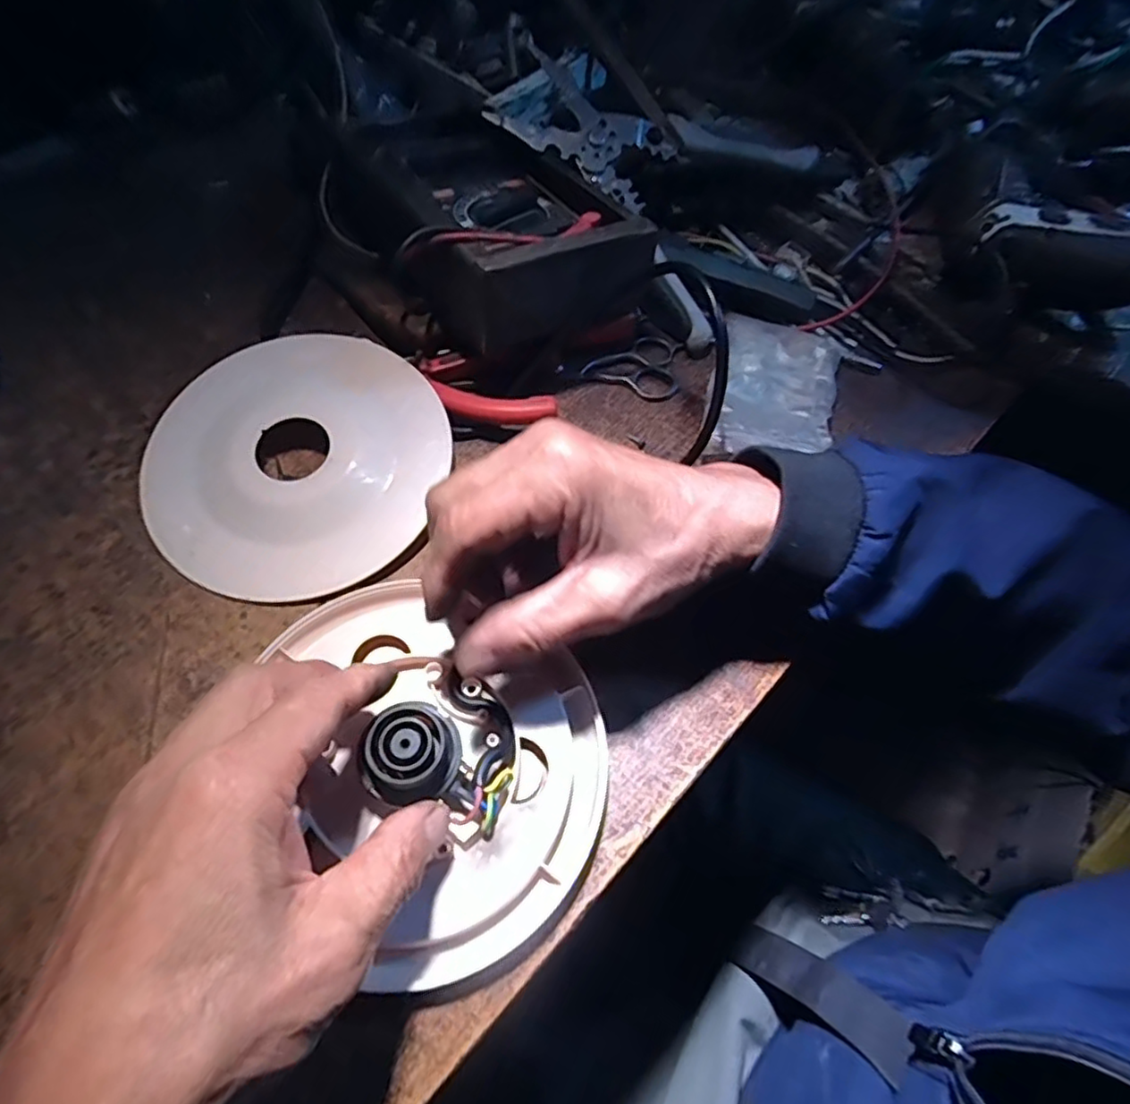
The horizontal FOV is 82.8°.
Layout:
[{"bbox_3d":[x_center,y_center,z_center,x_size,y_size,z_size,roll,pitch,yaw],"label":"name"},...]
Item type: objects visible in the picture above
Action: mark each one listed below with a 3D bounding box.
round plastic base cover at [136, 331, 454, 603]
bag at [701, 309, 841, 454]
[{"bbox_3d":[-0.135,-0.048,0.327,0.141,0.019,0.146,1,63,-2],"label":"round plastic base cover"},{"bbox_3d":[0.120,-0.093,0.370,0.071,0.019,0.104,17,64,6],"label":"bag"}]

